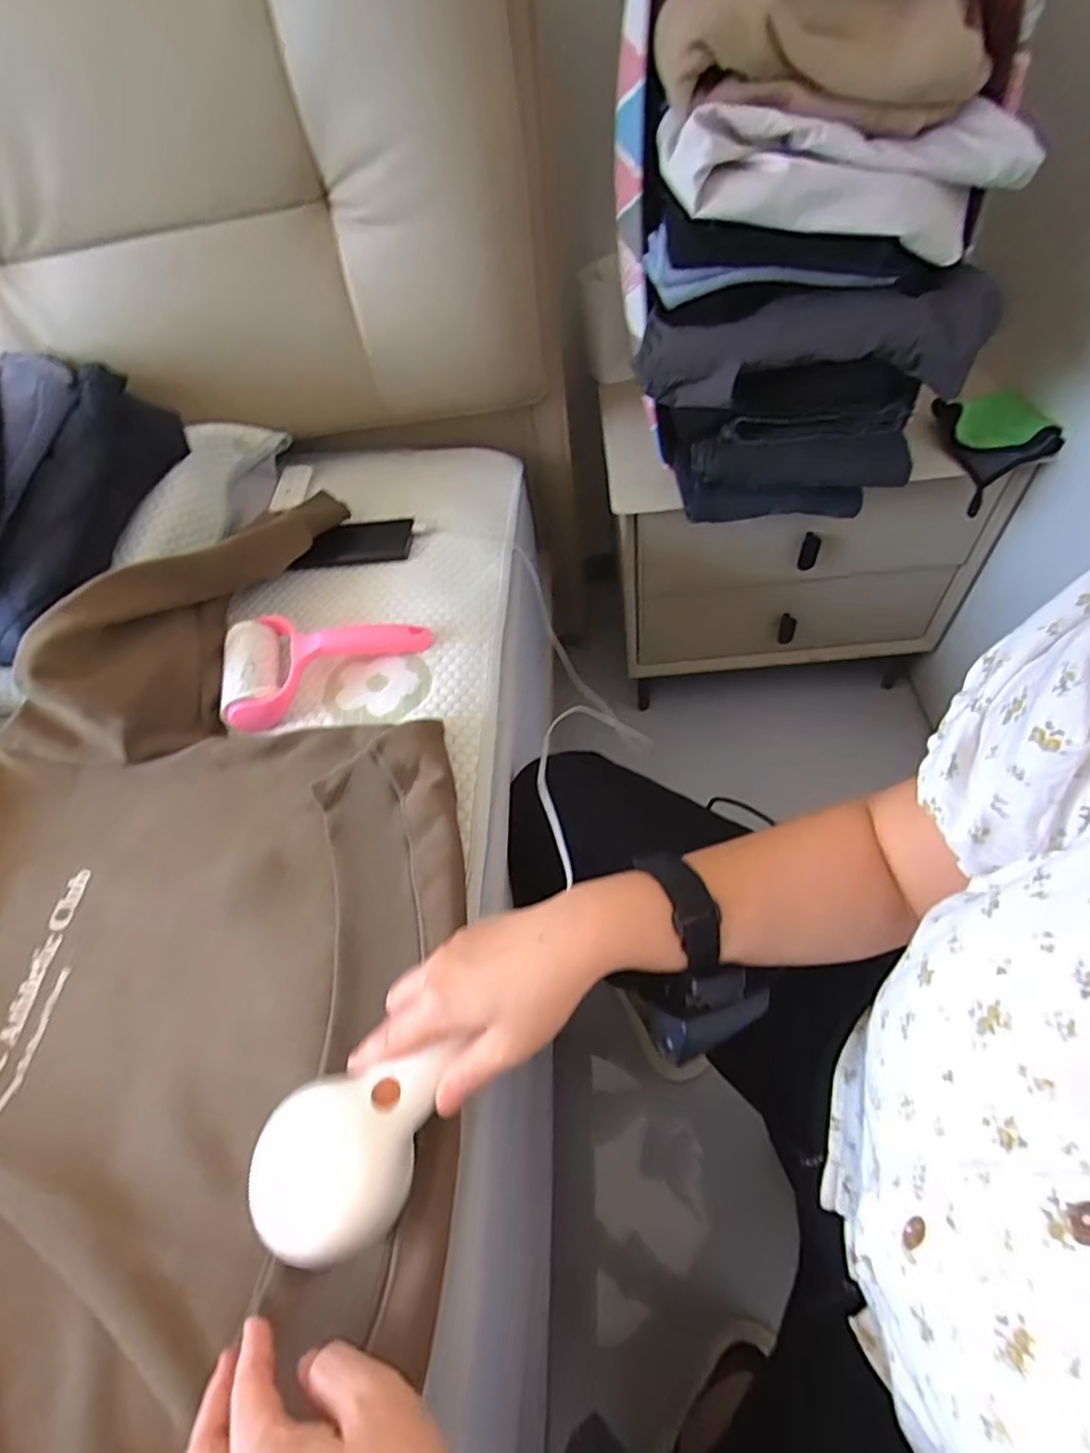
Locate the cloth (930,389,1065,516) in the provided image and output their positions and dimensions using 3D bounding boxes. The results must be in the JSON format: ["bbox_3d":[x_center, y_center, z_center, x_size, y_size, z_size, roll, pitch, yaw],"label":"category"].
[{"bbox_3d":[0.495,-0.315,0.682,0.092,0.125,0.020,-23,11,29],"label":"cloth"}]

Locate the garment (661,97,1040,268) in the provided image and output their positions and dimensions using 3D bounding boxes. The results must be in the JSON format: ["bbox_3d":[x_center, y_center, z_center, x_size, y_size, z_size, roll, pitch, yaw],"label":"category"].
[{"bbox_3d":[0.217,-0.419,0.478,0.269,0.081,0.083,11,57,16],"label":"garment"}]

